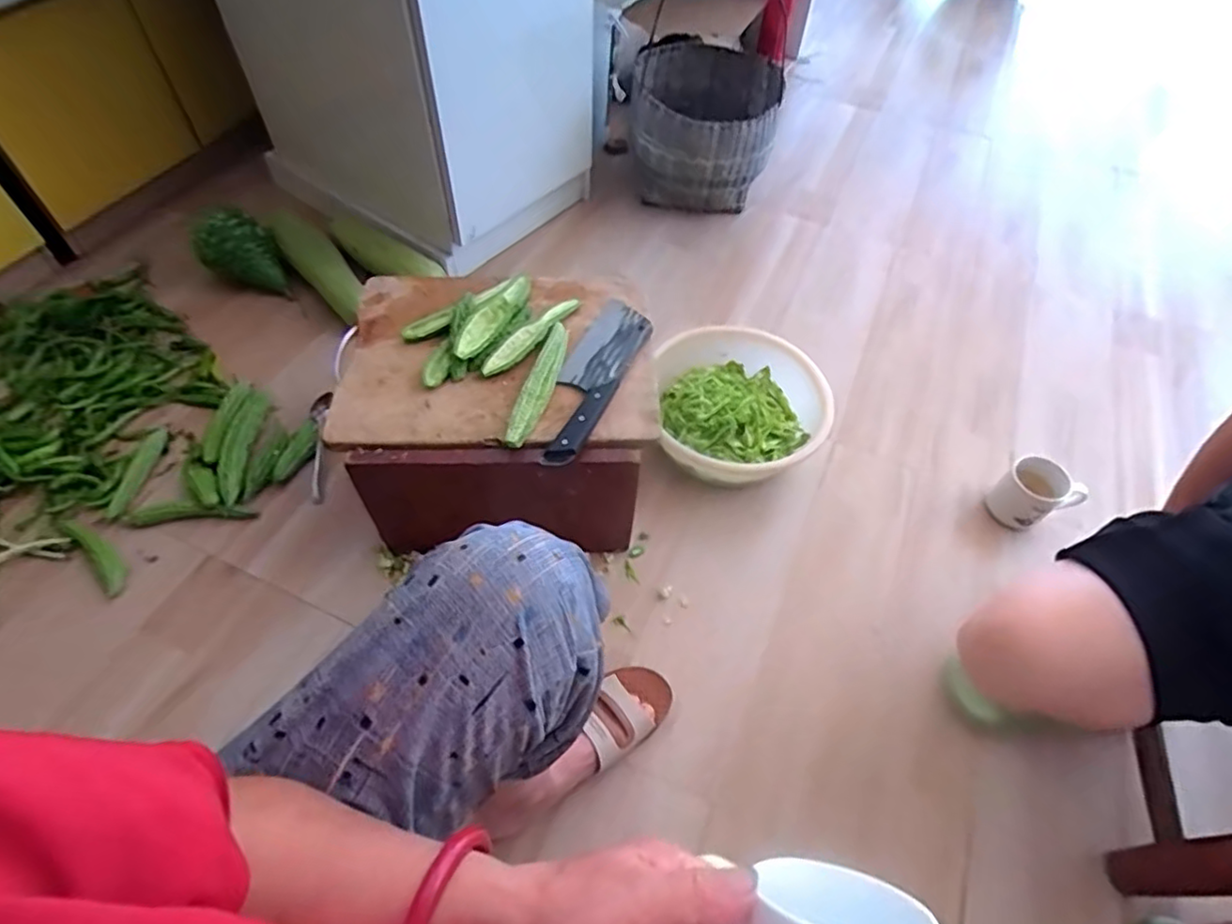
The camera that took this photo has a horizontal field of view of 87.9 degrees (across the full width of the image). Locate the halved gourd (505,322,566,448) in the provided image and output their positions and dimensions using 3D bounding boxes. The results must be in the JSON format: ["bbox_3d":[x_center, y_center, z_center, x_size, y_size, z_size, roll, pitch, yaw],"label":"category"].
[{"bbox_3d":[-0.093,-0.101,0.796,0.028,0.023,0.199,13,55,5],"label":"halved gourd"}]

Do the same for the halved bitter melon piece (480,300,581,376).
[{"bbox_3d":[-0.108,-0.170,0.851,0.036,0.015,0.179,33,59,18],"label":"halved bitter melon piece"}]

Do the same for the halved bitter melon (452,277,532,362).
[{"bbox_3d":[-0.157,-0.193,0.842,0.037,0.023,0.165,27,58,15],"label":"halved bitter melon"}]

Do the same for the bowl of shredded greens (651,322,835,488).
[{"bbox_3d":[0.202,-0.081,1.038,0.265,0.115,0.275,2,55,-3],"label":"bowl of shredded greens"}]

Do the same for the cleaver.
[{"bbox_3d":[-0.032,-0.111,0.805,0.081,0.028,0.271,22,56,11],"label":"cleaver"}]

